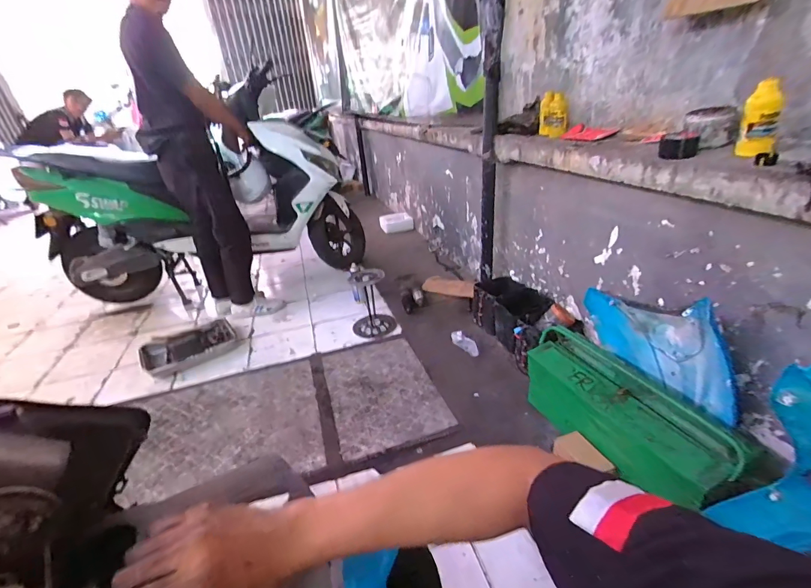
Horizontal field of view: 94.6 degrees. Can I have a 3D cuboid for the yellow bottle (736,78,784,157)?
[{"bbox_3d":[0.790,-0.386,0.830,0.062,0.173,0.076,12,-2,29],"label":"yellow bottle"}]

